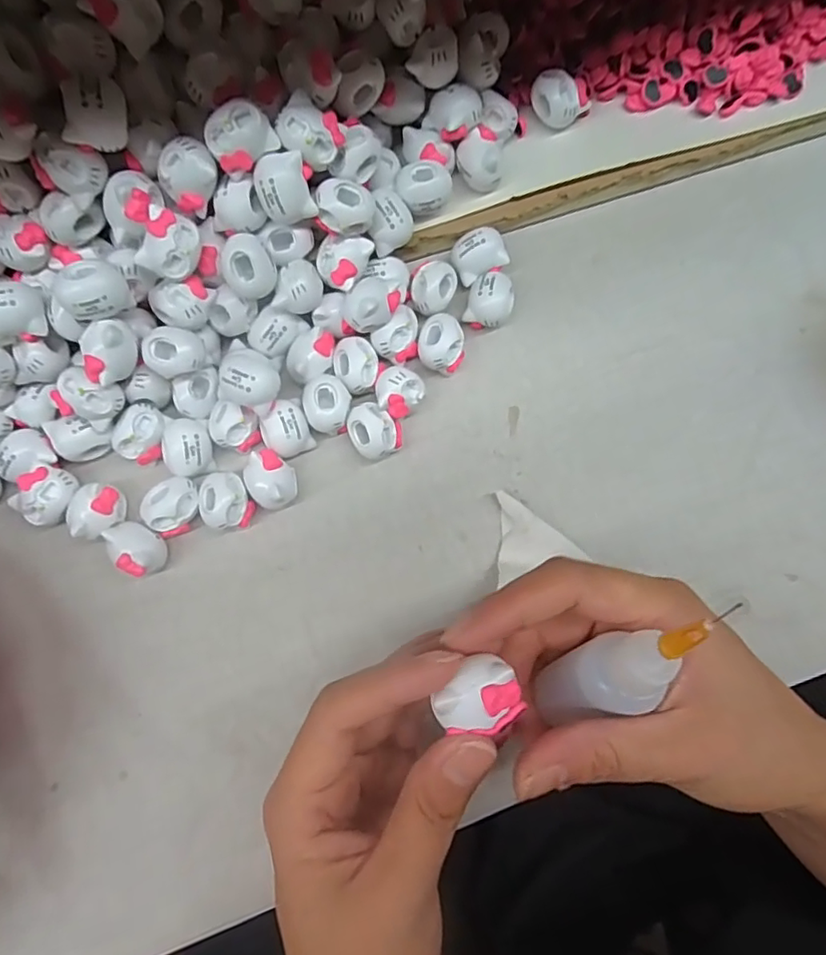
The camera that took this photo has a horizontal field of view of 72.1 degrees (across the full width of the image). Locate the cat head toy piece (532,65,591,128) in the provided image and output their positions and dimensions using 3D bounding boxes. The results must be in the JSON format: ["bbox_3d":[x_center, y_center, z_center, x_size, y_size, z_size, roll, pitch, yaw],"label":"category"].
[{"bbox_3d":[0.069,-0.181,0.273,0.016,0.019,0.026,-41,81,-8],"label":"cat head toy piece"}]

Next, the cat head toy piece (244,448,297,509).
[{"bbox_3d":[-0.063,0.002,0.253,0.023,0.021,0.022,0,78,0],"label":"cat head toy piece"}]

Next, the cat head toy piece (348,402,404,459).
[{"bbox_3d":[-0.018,-0.021,0.259,0.022,0.021,0.024,0,78,0],"label":"cat head toy piece"}]

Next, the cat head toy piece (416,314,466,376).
[{"bbox_3d":[0.013,-0.063,0.268,0.022,0.020,0.024,0,79,-1],"label":"cat head toy piece"}]

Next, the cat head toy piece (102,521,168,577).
[{"bbox_3d":[-0.119,0.030,0.247,0.024,0.019,0.020,32,80,7],"label":"cat head toy piece"}]

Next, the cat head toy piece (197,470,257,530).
[{"bbox_3d":[-0.082,0.011,0.252,0.022,0.021,0.024,-4,78,0],"label":"cat head toy piece"}]

